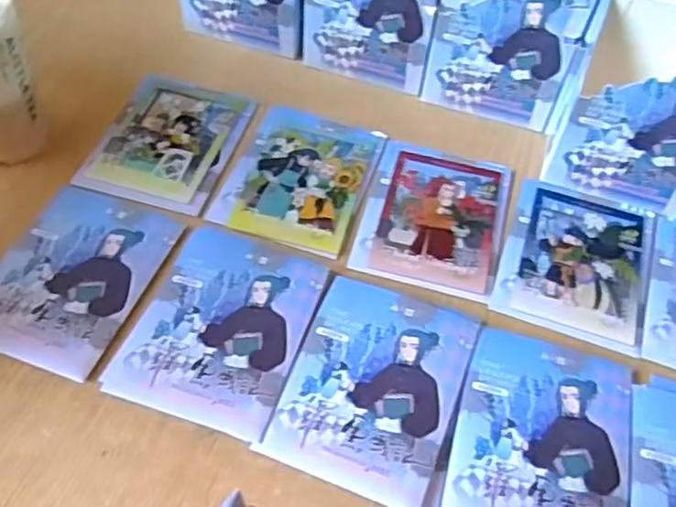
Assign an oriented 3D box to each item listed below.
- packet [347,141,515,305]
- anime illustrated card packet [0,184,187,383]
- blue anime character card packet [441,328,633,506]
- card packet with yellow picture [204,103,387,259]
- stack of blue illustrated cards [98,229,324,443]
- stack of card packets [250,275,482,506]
[{"bbox_3d":[0.079,-0.032,0.547,0.110,0.005,0.142,14,56,8],"label":"packet"},{"bbox_3d":[-0.192,0.014,0.492,0.110,0.006,0.142,18,57,10],"label":"anime illustrated card packet"},{"bbox_3d":[0.132,0.118,0.431,0.109,0.004,0.142,14,56,8],"label":"blue anime character card packet"},{"bbox_3d":[-0.030,-0.067,0.566,0.112,0.011,0.148,16,57,9],"label":"card packet with yellow picture"},{"bbox_3d":[-0.081,0.048,0.472,0.115,0.007,0.142,17,57,9],"label":"stack of blue illustrated cards"},{"bbox_3d":[0.025,0.085,0.451,0.110,0.006,0.146,18,57,10],"label":"stack of card packets"}]

